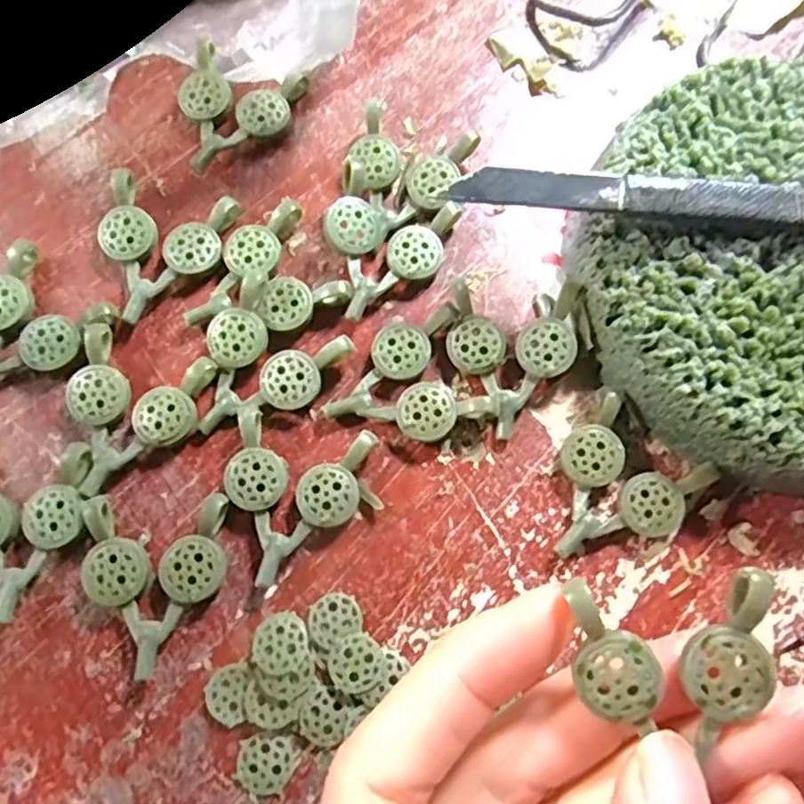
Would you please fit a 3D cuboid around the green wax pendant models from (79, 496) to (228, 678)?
[{"bbox_3d":[-0.054,0.039,0.141,0.030,0.007,0.036,-2,76,-2],"label":"green wax pendant models"}]

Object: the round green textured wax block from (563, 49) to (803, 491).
[{"bbox_3d":[0.091,-0.031,0.151,0.100,0.025,0.096,0,76,-1],"label":"round green textured wax block"}]

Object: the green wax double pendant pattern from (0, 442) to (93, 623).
[{"bbox_3d":[-0.084,0.028,0.143,0.030,0.008,0.036,-6,76,-3],"label":"green wax double pendant pattern"}]

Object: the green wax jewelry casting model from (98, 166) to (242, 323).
[{"bbox_3d":[-0.061,-0.037,0.161,0.030,0.008,0.036,13,76,2],"label":"green wax jewelry casting model"}]

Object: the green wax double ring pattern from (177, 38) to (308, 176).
[{"bbox_3d":[-0.045,-0.076,0.172,0.030,0.007,0.035,15,76,2],"label":"green wax double ring pattern"}]

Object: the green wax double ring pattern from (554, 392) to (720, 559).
[{"bbox_3d":[0.048,0.021,0.146,0.029,0.009,0.035,40,79,8],"label":"green wax double ring pattern"}]

